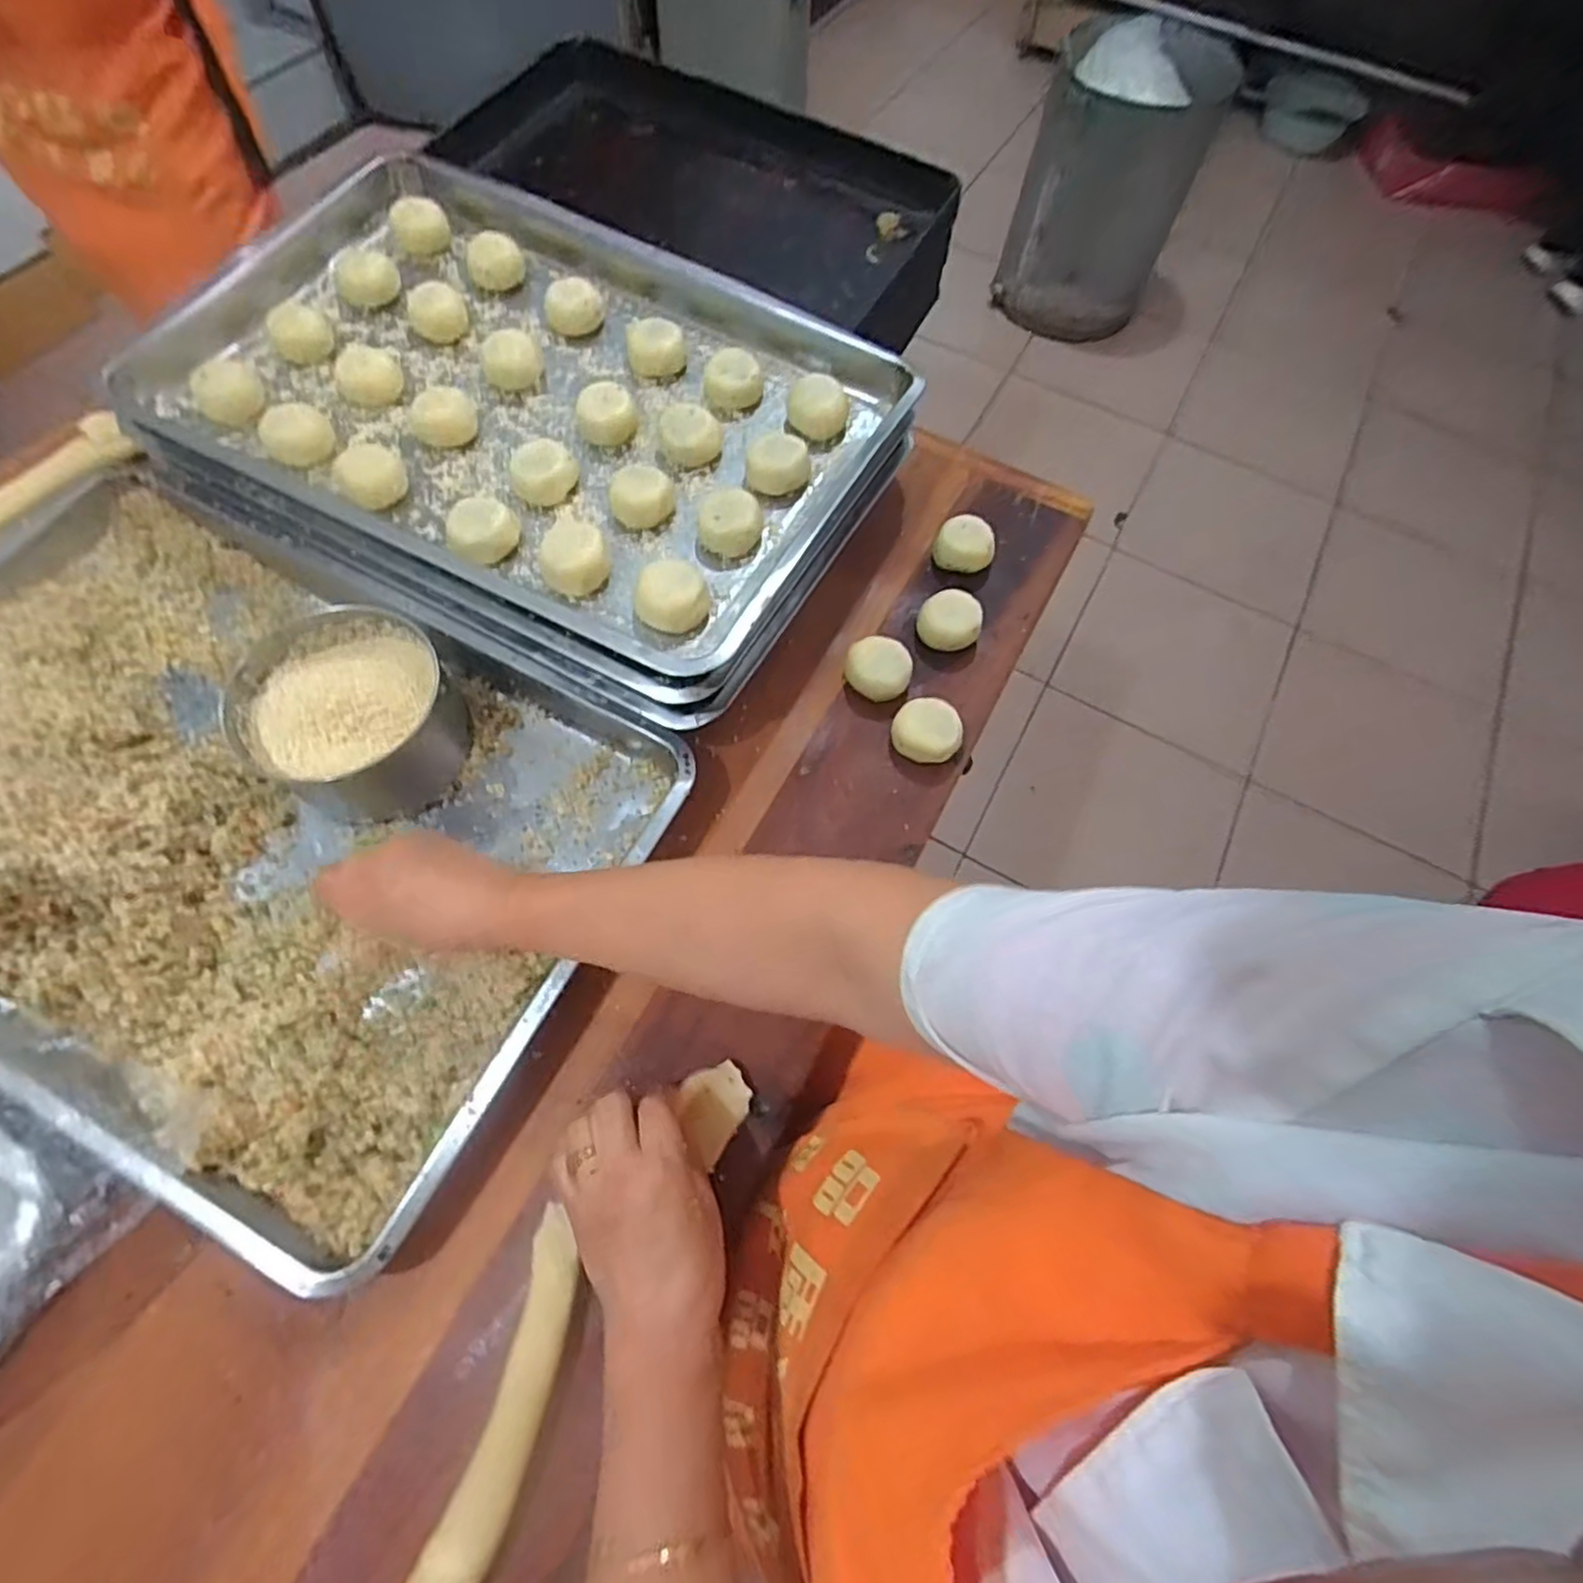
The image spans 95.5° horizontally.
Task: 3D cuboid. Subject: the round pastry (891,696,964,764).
[{"bbox_3d":[0.109,-0.048,0.581,0.055,0.036,0.048,30,68,11],"label":"round pastry"}]

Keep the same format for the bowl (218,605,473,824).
[{"bbox_3d":[-0.321,-0.058,0.531,0.139,0.076,0.134,1,66,-2],"label":"bowl"}]

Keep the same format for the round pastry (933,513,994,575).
[{"bbox_3d":[0.159,-0.223,0.663,0.052,0.044,0.045,31,68,11],"label":"round pastry"}]

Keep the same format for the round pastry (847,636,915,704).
[{"bbox_3d":[0.072,-0.101,0.605,0.056,0.032,0.050,21,67,7],"label":"round pastry"}]

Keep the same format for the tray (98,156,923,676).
[{"bbox_3d":[-0.223,-0.346,0.627,0.588,0.053,0.395,28,68,10],"label":"tray"}]

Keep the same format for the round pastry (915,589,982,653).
[{"bbox_3d":[0.138,-0.149,0.626,0.056,0.034,0.048,21,67,7],"label":"round pastry"}]

